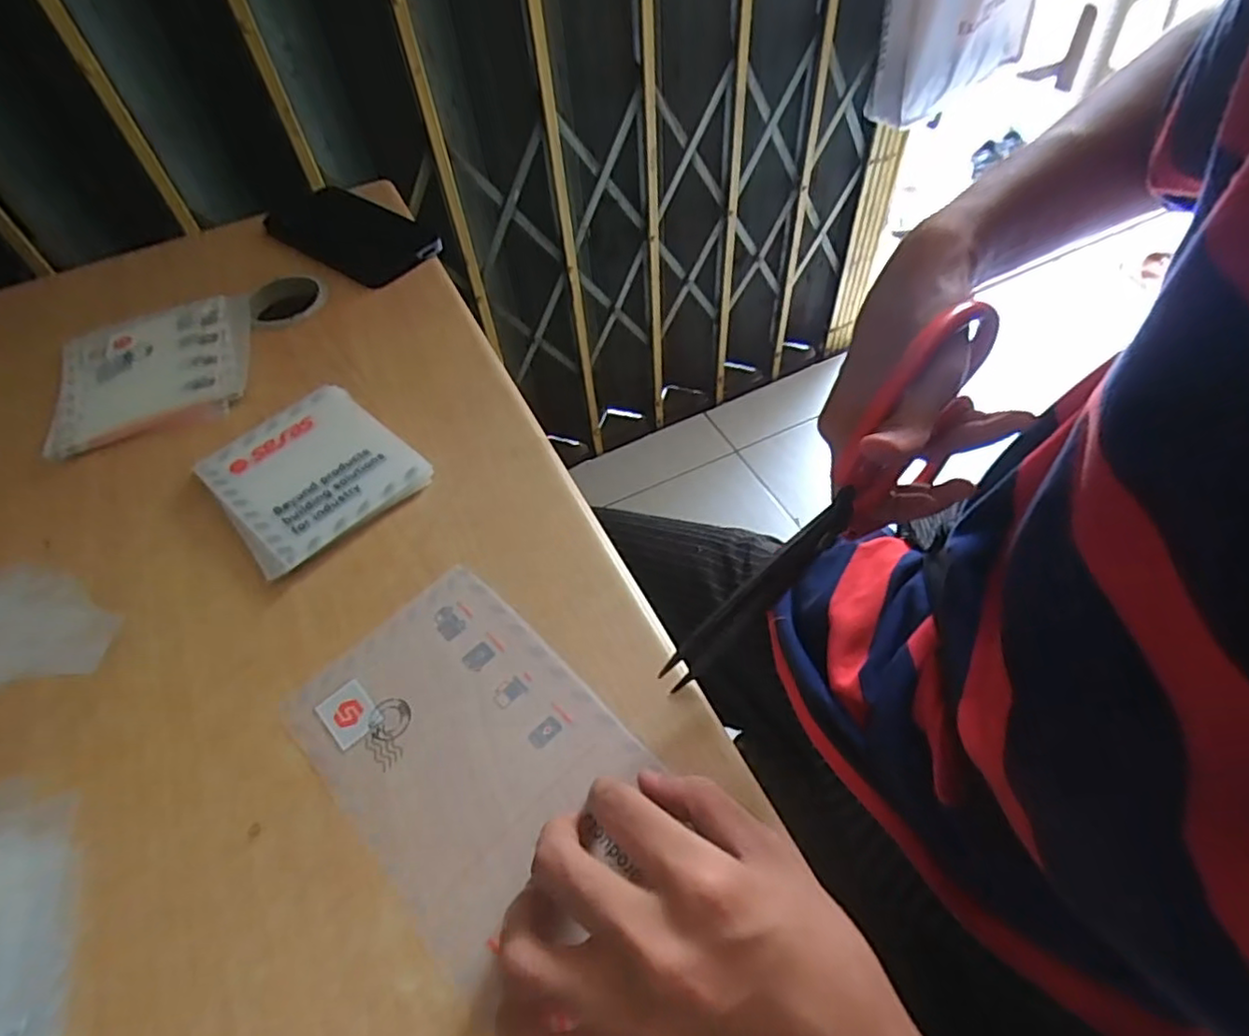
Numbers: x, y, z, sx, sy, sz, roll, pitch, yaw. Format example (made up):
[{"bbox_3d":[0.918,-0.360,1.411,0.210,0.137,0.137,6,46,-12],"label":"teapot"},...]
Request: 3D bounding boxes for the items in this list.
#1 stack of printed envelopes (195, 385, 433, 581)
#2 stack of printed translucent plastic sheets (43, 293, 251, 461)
[{"bbox_3d":[-0.183,-0.027,0.378,0.099,0.010,0.110,-37,60,-23],"label":"stack of printed envelopes"},{"bbox_3d":[-0.322,-0.103,0.443,0.122,0.010,0.122,-19,55,-11],"label":"stack of printed translucent plastic sheets"}]

